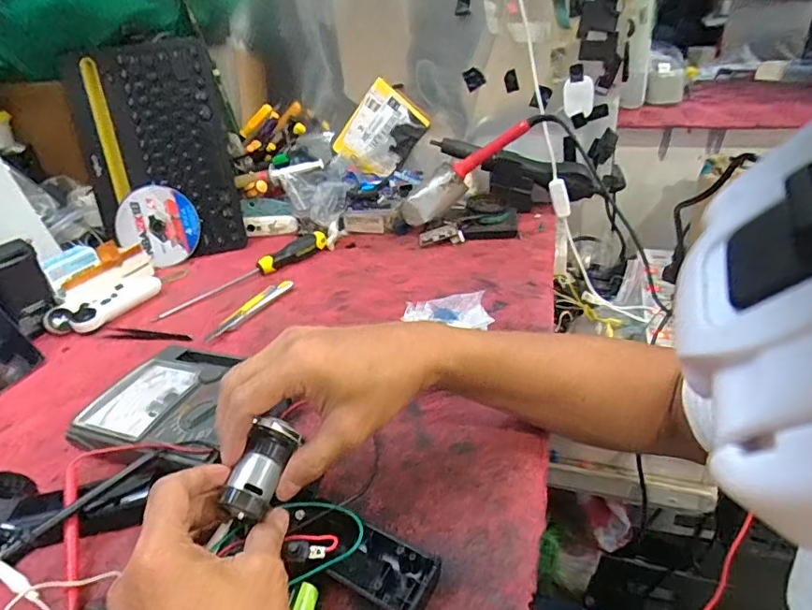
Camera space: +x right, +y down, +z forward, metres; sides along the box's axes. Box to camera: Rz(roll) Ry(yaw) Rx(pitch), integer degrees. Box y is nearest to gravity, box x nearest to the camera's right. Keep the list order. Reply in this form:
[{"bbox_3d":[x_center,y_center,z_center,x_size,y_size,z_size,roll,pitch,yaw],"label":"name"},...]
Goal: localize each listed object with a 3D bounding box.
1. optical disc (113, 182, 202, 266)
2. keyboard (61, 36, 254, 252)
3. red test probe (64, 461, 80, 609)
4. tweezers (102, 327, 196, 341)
[{"bbox_3d":[-0.359,-0.118,0.765,0.115,0.105,0.007,33,6,-5],"label":"optical disc"},{"bbox_3d":[-0.353,-0.219,0.758,0.187,0.291,0.029,-8,16,-5],"label":"keyboard"},{"bbox_3d":[-0.223,0.152,0.351,0.009,0.008,0.109,-17,47,-18],"label":"red test probe"},{"bbox_3d":[-0.297,0.034,0.602,0.118,0.007,0.022,3,31,17],"label":"tweezers"}]

